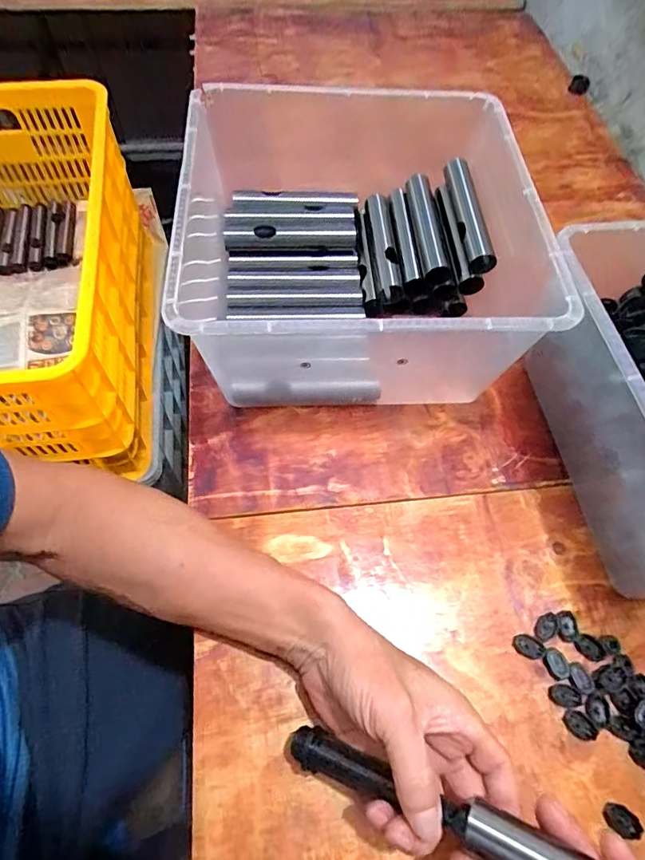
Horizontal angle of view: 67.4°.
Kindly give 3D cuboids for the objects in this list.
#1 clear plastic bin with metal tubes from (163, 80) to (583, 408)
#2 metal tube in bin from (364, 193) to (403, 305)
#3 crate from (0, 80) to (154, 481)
[{"bbox_3d":[0.025,-0.177,0.475,0.322,0.147,0.316,0,61,-2],"label":"clear plastic bin with metal tubes"},{"bbox_3d":[0.064,-0.196,0.523,0.026,0.026,0.145,-3,62,-5],"label":"metal tube in bin"},{"bbox_3d":[-0.526,-0.233,0.770,0.440,0.289,0.606,-6,62,-7],"label":"crate"}]

